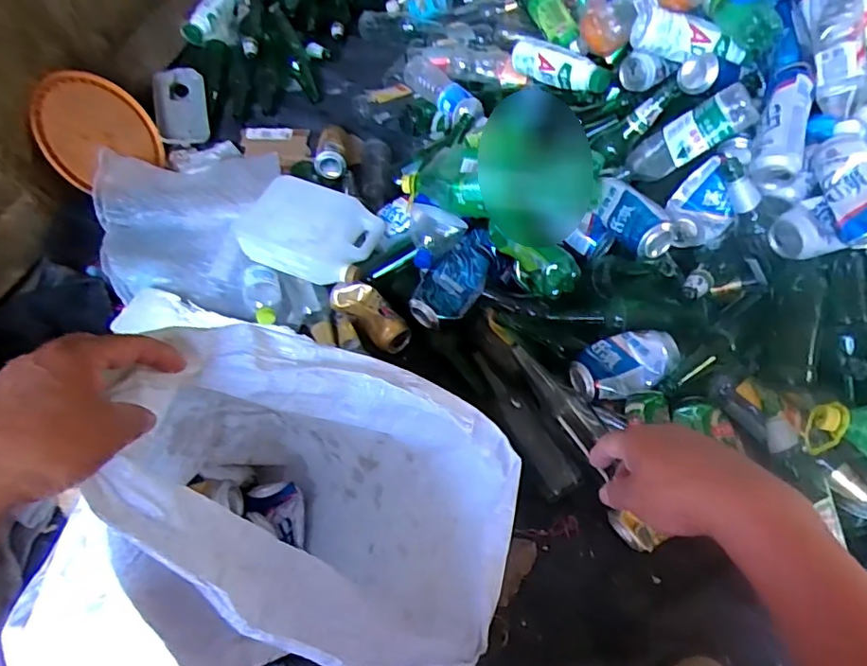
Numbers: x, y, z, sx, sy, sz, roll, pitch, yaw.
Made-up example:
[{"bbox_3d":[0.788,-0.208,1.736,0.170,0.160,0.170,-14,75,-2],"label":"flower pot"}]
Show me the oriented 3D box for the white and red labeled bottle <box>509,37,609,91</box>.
[{"bbox_3d":[0.229,-0.488,1.039,0.045,0.056,0.205,-40,63,-20],"label":"white and red labeled bottle"}]

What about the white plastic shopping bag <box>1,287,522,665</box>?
[{"bbox_3d":[-0.129,0.192,0.569,0.395,0.464,0.258,15,59,13],"label":"white plastic shopping bag"}]

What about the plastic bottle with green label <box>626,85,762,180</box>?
[{"bbox_3d":[0.395,-0.299,0.875,0.055,0.193,0.076,32,55,-26],"label":"plastic bottle with green label"}]

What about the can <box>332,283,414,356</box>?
[{"bbox_3d":[-0.109,-0.031,0.987,0.159,0.057,0.060,37,66,24],"label":"can"}]

